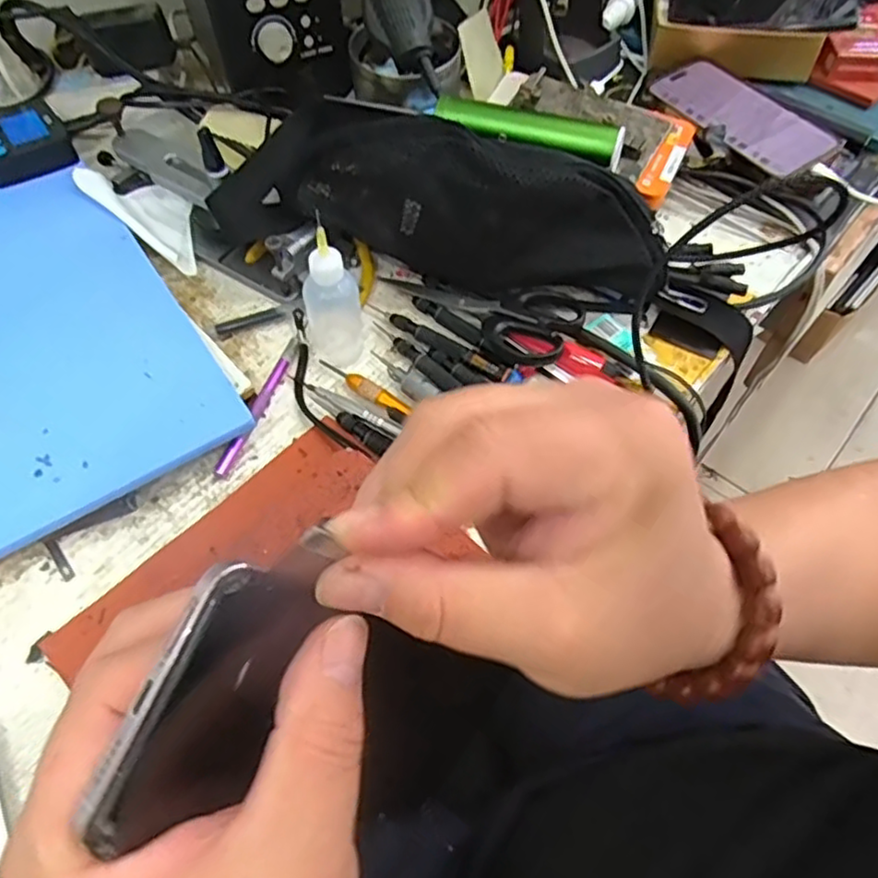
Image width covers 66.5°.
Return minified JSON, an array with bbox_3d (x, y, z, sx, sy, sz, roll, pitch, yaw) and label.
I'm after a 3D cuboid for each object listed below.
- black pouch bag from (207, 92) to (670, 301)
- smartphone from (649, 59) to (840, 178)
[{"bbox_3d":[-0.001,-0.161,0.453,0.311,0.092,0.054,7,58,5],"label":"black pouch bag"},{"bbox_3d":[0.262,-0.282,0.577,0.080,0.015,0.159,-29,62,-17],"label":"smartphone"}]

